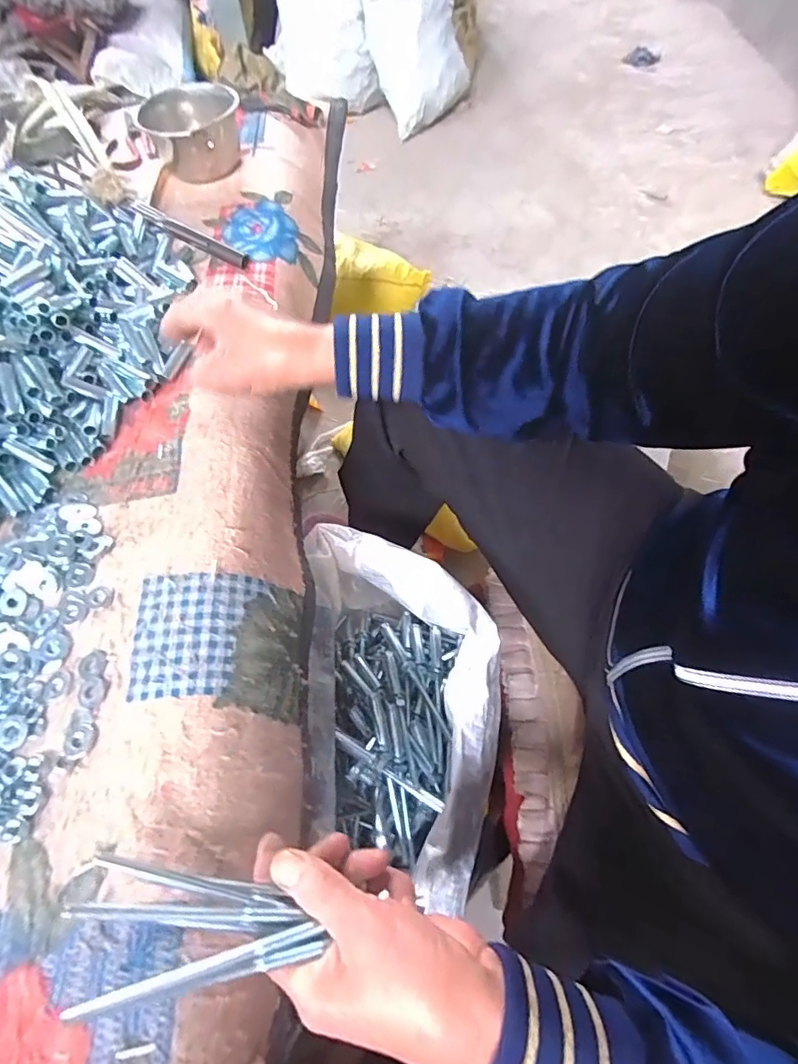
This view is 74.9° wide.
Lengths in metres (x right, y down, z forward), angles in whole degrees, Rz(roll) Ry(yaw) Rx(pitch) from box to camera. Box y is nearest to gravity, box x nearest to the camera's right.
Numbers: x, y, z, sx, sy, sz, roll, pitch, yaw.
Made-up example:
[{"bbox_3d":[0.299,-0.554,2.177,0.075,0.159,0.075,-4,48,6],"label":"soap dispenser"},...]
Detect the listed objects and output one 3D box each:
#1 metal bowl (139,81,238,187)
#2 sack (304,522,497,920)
[{"bbox_3d":[-0.249,-0.489,0.640,0.109,0.068,0.109,-2,59,2],"label":"metal bowl"},{"bbox_3d":[0.002,0.161,0.496,0.152,0.196,0.286,-3,59,1],"label":"sack"}]

